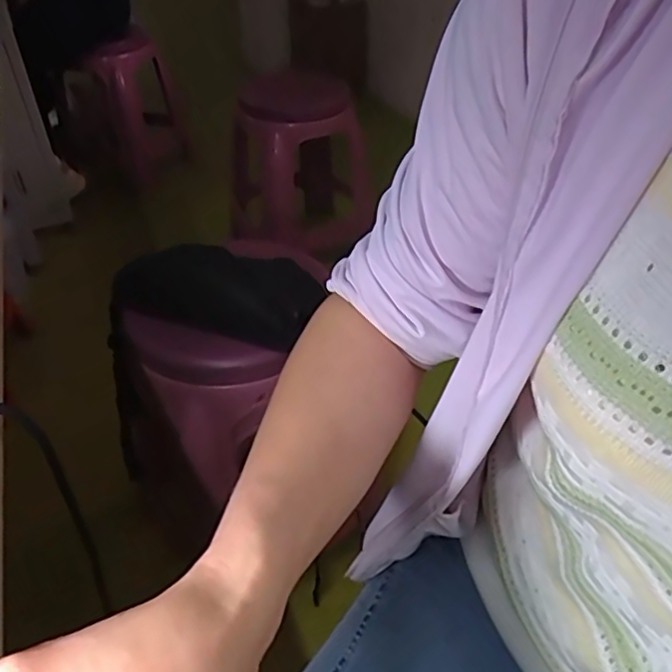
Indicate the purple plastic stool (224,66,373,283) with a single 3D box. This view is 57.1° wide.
[{"bbox_3d":[-0.114,-0.439,1.701,0.295,0.471,0.275,-30,48,-31],"label":"purple plastic stool"}]

